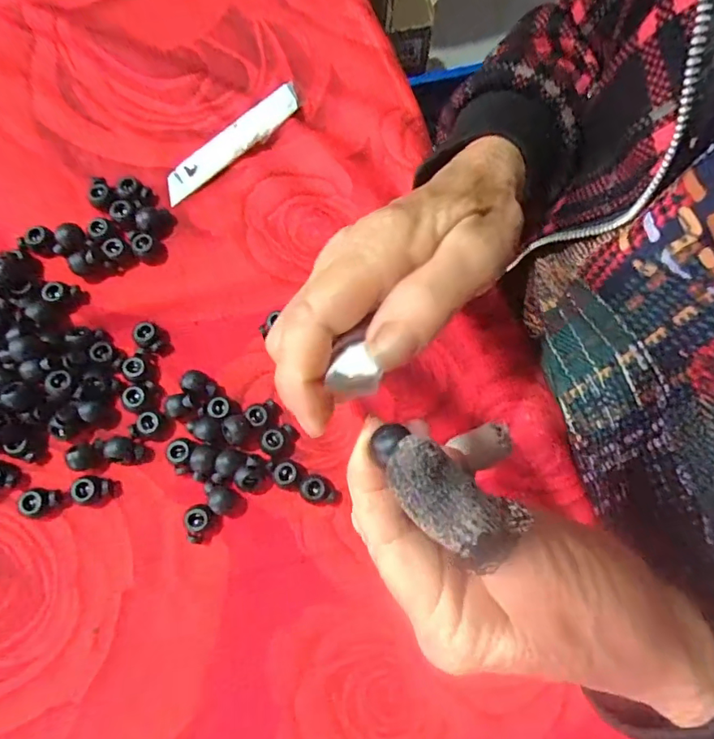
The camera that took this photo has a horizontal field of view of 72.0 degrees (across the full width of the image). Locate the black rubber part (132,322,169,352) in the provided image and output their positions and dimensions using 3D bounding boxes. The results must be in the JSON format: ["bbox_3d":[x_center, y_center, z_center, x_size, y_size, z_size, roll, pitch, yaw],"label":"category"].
[{"bbox_3d":[-0.118,-0.018,0.280,0.017,0.010,0.014,29,77,5],"label":"black rubber part"}]

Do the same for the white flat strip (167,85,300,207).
[{"bbox_3d":[-0.078,-0.142,0.306,0.101,0.005,0.019,-40,95,-5],"label":"white flat strip"}]

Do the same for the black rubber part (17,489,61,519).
[{"bbox_3d":[-0.164,0.069,0.256,0.018,0.011,0.014,-3,77,-2],"label":"black rubber part"}]

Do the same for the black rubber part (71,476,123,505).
[{"bbox_3d":[-0.137,0.064,0.258,0.020,0.013,0.014,6,76,0],"label":"black rubber part"}]

